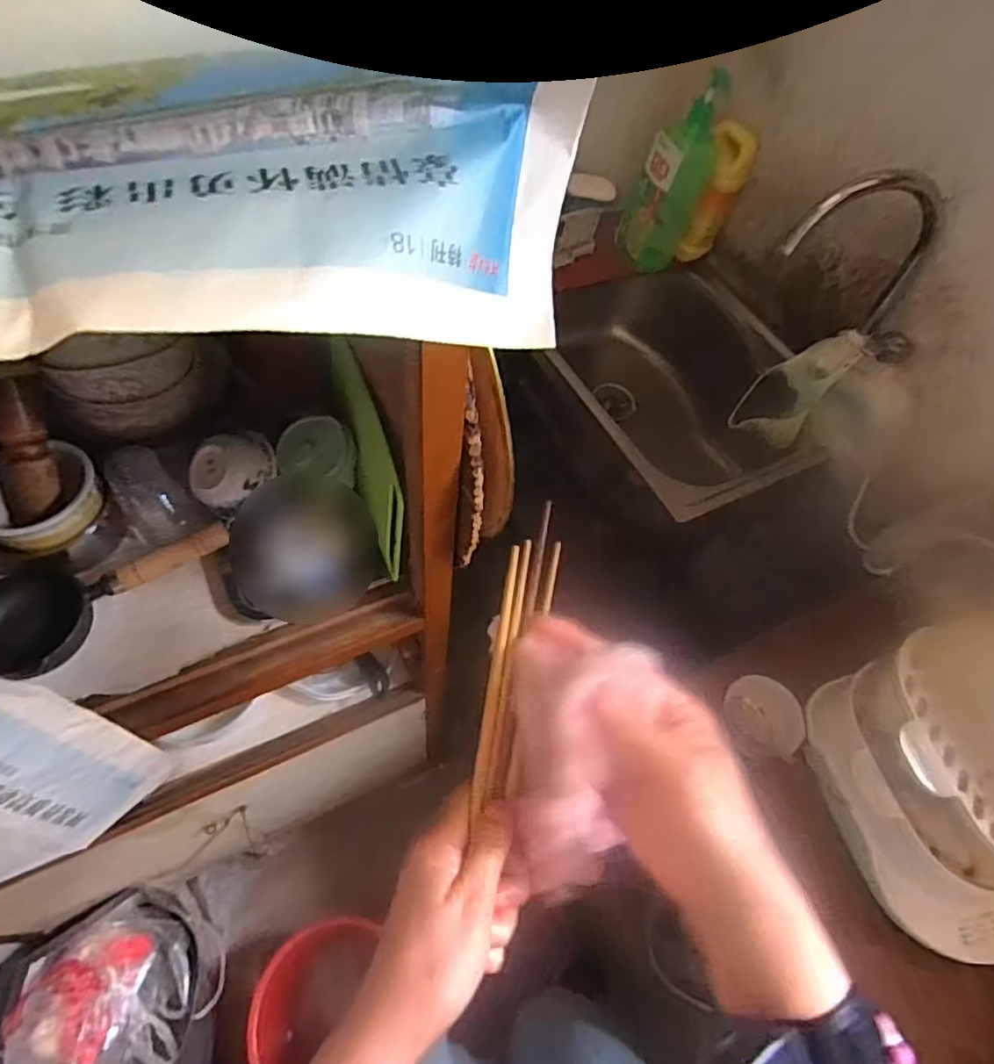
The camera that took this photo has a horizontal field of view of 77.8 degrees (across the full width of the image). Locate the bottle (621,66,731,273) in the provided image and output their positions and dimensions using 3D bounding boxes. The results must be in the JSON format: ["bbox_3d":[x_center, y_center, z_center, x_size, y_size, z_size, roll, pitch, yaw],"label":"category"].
[{"bbox_3d":[0.277,-0.559,0.987,0.120,0.270,0.060,15,58,6],"label":"bottle"}]

